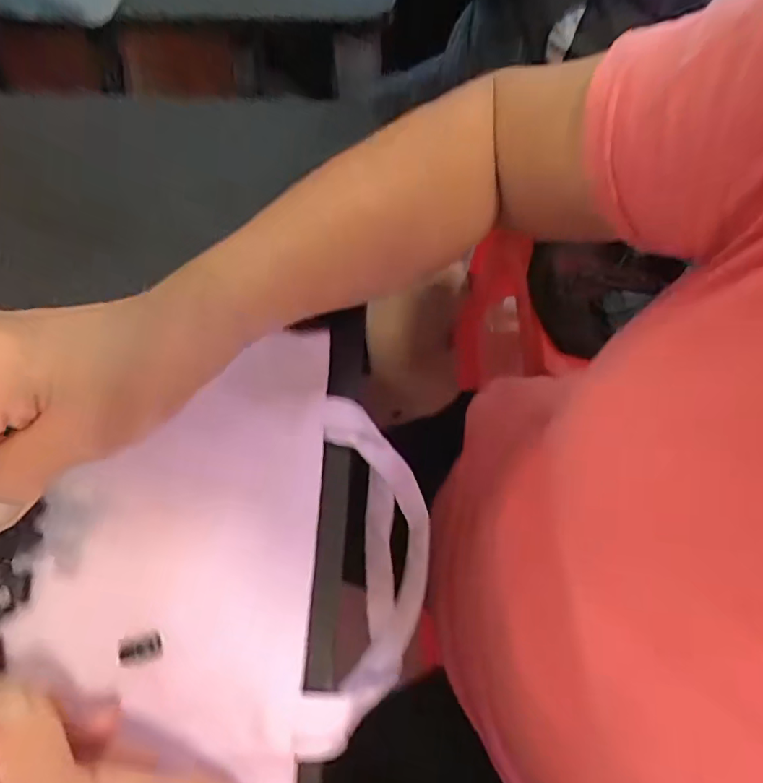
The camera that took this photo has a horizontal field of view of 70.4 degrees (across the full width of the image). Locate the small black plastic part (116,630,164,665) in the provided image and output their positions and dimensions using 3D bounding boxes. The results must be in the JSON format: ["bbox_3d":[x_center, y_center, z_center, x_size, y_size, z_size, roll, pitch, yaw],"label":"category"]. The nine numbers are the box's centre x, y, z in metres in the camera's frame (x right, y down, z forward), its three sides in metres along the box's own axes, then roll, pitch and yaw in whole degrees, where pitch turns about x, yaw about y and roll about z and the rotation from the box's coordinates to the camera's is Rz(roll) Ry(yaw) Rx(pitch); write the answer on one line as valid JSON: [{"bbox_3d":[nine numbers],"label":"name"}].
[{"bbox_3d":[-0.118,0.125,0.262,0.021,0.004,0.013,-16,69,-5],"label":"small black plastic part"}]

